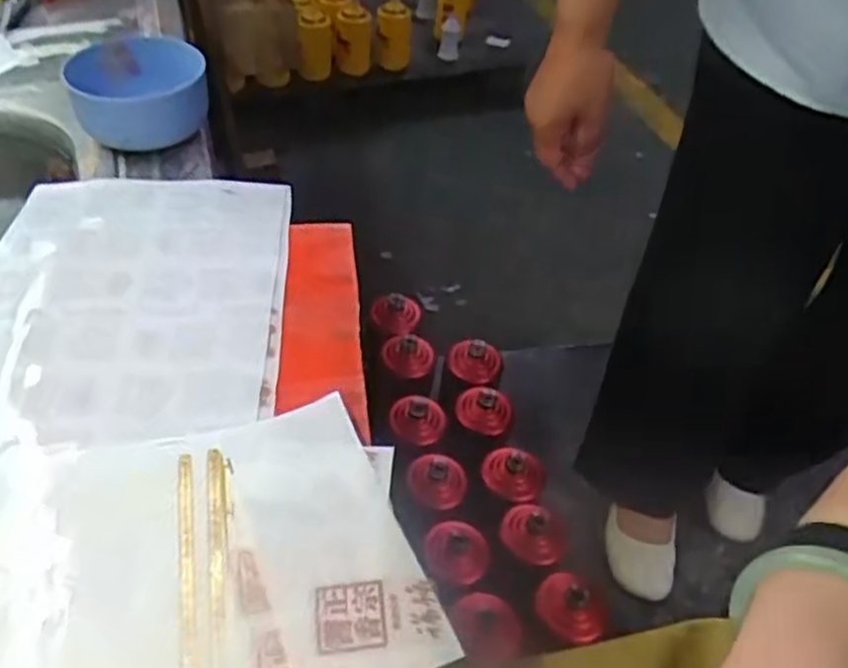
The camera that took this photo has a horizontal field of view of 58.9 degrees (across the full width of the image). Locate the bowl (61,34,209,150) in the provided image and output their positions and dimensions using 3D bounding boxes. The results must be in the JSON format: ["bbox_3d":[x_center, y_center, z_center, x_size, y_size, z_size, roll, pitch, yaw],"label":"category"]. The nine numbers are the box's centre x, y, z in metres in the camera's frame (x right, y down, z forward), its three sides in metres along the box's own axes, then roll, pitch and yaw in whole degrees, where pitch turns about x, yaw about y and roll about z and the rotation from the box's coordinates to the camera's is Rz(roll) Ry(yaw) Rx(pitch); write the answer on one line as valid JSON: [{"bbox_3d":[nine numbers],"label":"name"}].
[{"bbox_3d":[-0.241,-0.206,0.634,0.107,0.060,0.099,-18,50,-18],"label":"bowl"}]

